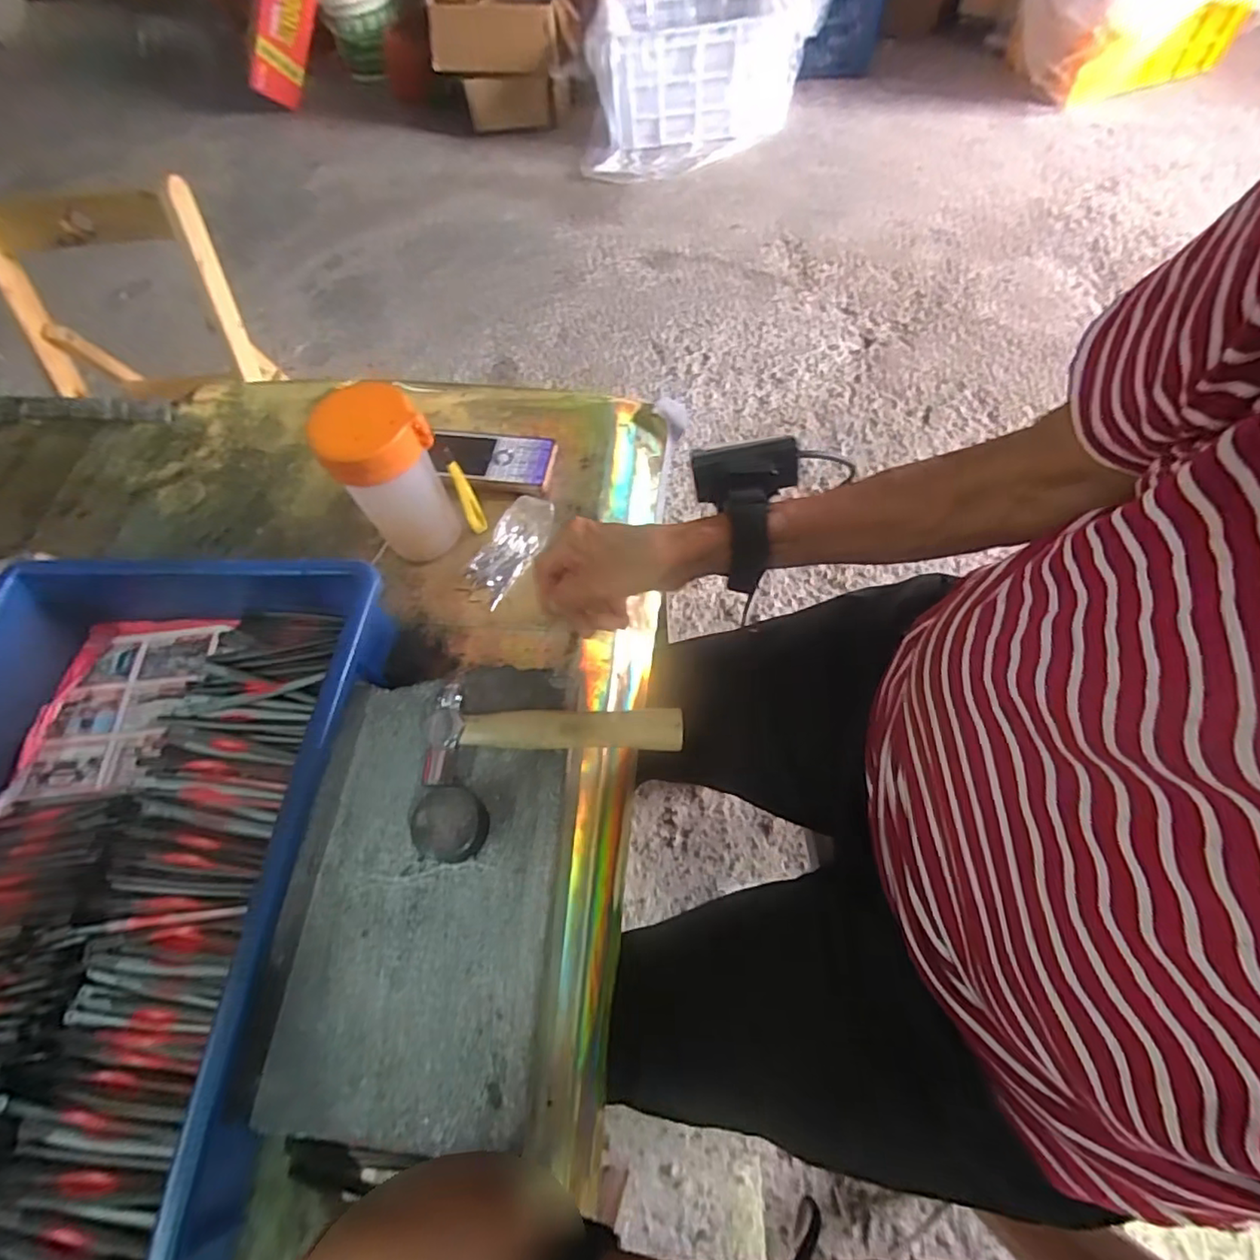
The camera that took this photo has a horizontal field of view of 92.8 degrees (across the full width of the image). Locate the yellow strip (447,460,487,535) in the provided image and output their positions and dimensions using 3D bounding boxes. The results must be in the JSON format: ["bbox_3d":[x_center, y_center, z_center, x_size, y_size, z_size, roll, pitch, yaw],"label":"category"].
[{"bbox_3d":[-0.127,-0.102,0.475,0.013,0.079,0.007,-18,62,-4],"label":"yellow strip"}]

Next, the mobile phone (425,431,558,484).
[{"bbox_3d":[-0.126,-0.152,0.537,0.111,0.018,0.047,8,64,10],"label":"mobile phone"}]

